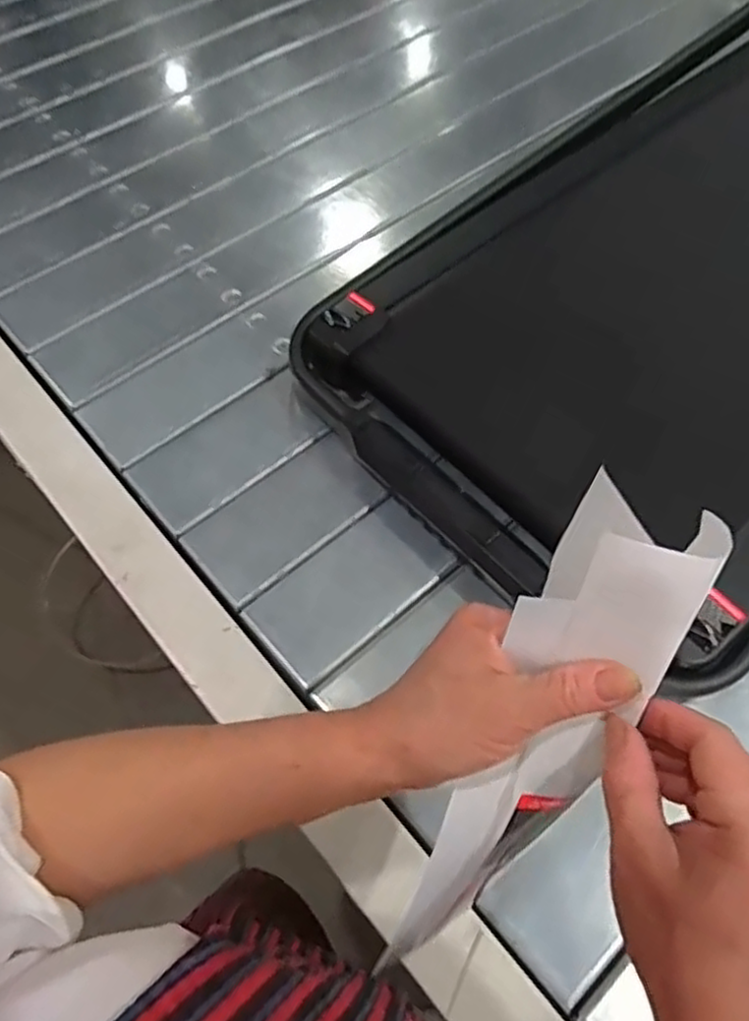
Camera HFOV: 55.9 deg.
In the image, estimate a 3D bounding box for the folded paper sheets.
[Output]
[{"bbox_3d":[0.067,0.115,0.315,0.058,0.274,0.032,25,26,14],"label":"folded paper sheets"}]

